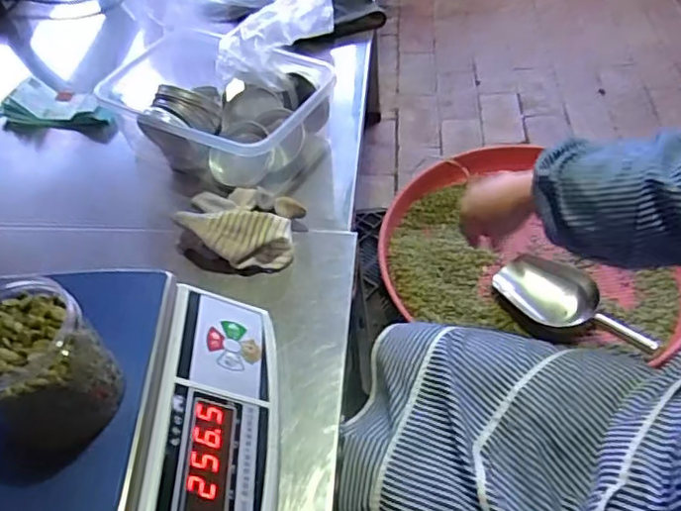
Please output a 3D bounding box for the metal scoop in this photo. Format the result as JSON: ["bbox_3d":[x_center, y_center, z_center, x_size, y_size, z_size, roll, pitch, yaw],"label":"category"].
[{"bbox_3d":[0.379,0.076,0.973,0.261,0.055,0.102,29,59,26],"label":"metal scoop"}]

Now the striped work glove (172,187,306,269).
[{"bbox_3d":[-0.113,-0.034,0.690,0.140,0.068,0.098,-4,51,3],"label":"striped work glove"}]

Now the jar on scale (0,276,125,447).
[{"bbox_3d":[-0.213,0.076,0.424,0.090,0.099,0.082,-3,51,4],"label":"jar on scale"}]

